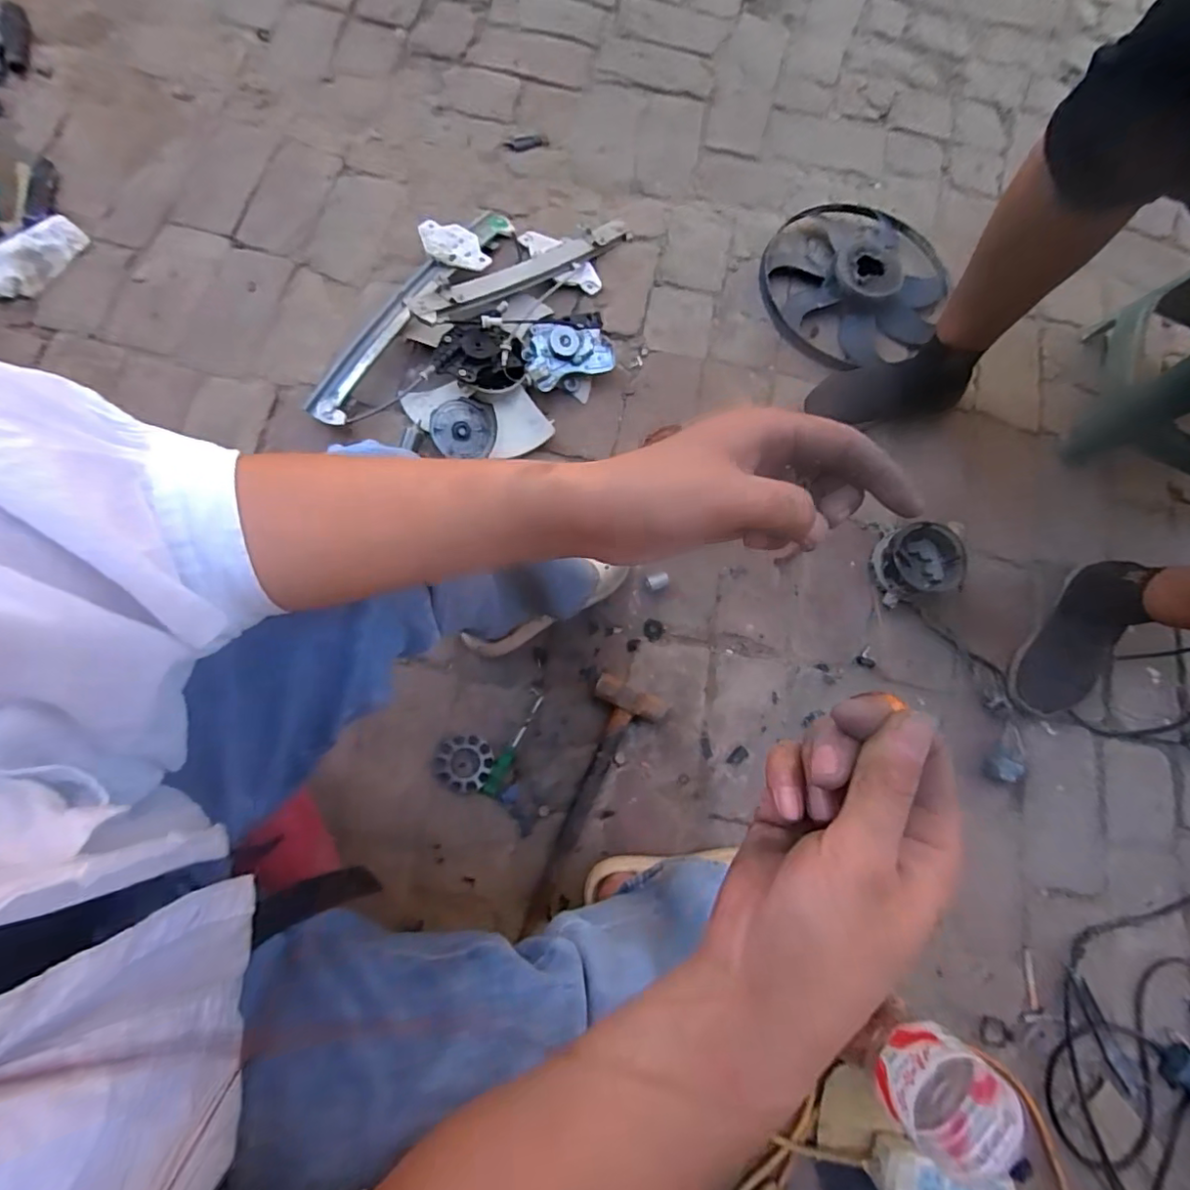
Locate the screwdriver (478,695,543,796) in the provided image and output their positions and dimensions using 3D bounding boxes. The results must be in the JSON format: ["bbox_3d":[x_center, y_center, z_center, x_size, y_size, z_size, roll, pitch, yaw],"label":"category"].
[{"bbox_3d":[-0.114,0.206,0.768,0.023,0.021,0.144,26,76,2],"label":"screwdriver"}]

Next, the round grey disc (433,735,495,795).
[{"bbox_3d":[-0.179,0.231,0.763,0.079,0.012,0.074,1,77,-4],"label":"round grey disc"}]

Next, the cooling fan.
[{"bbox_3d":[0.442,-0.537,0.959,0.314,0.053,0.326,0,78,-1],"label":"cooling fan"}]

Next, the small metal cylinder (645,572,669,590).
[{"bbox_3d":[0.092,-0.020,0.825,0.034,0.016,0.019,-14,78,-7],"label":"small metal cylinder"}]

